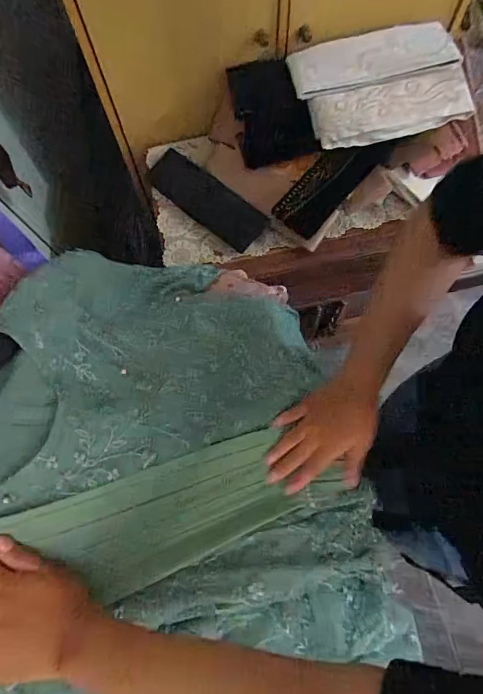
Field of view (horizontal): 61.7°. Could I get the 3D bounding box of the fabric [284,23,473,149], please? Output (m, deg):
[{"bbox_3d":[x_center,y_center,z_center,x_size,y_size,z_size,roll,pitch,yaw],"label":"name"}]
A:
[{"bbox_3d":[0.250,-0.465,0.715,0.301,0.066,0.181,-12,70,-3],"label":"fabric"}]

